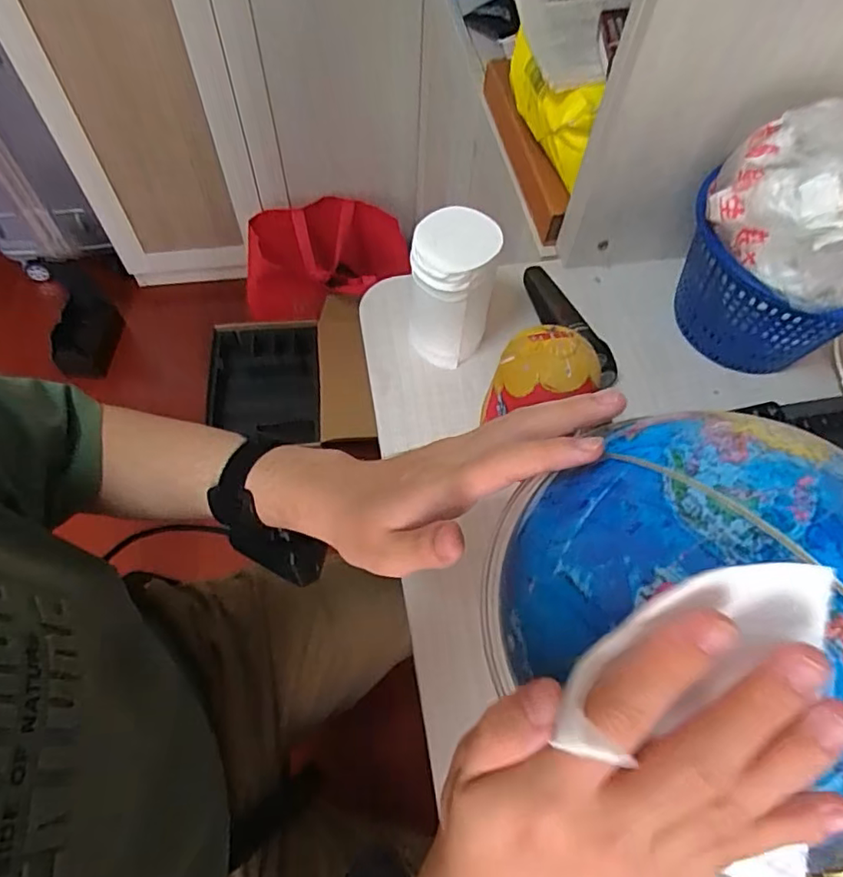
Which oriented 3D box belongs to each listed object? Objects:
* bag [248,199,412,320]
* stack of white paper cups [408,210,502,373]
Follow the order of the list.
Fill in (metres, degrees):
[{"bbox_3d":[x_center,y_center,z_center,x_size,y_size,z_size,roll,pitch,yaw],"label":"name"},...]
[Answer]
[{"bbox_3d":[-0.235,-0.439,1.354,0.391,0.177,0.210,-23,65,-15],"label":"bag"},{"bbox_3d":[0.027,-0.129,0.518,0.069,0.133,0.066,17,62,7],"label":"stack of white paper cups"}]

